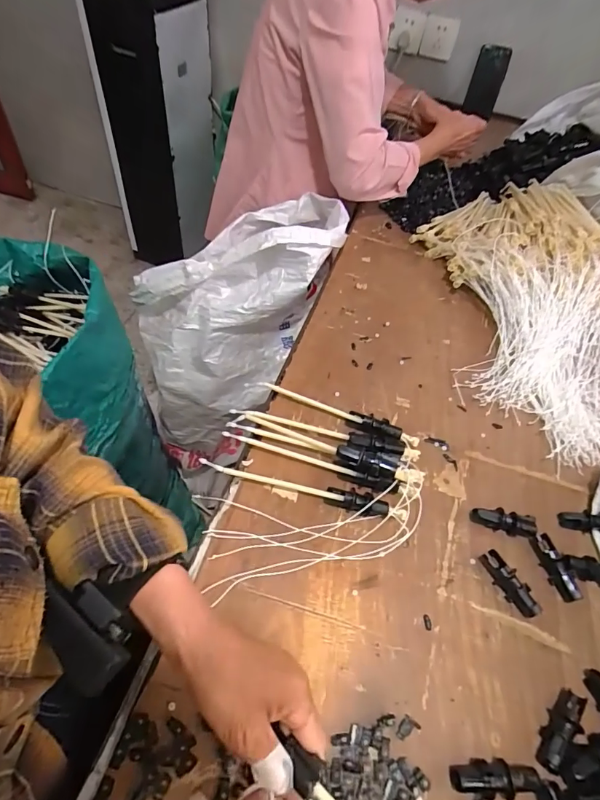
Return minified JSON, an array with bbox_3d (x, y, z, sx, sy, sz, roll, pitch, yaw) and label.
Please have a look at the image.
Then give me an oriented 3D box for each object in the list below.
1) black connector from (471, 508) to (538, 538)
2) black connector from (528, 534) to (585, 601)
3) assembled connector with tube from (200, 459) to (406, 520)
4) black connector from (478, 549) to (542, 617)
[{"bbox_3d":[0.224,0.134,0.474,0.068,0.019,0.019,14,53,3],"label":"black connector"},{"bbox_3d":[0.267,0.174,0.450,0.020,0.025,0.067,-5,54,-12],"label":"black connector"},{"bbox_3d":[0.004,0.095,0.461,0.221,0.031,0.019,13,53,2],"label":"assembled connector with tube"},{"bbox_3d":[0.212,0.186,0.436,0.018,0.024,0.068,-20,59,-22],"label":"black connector"}]

